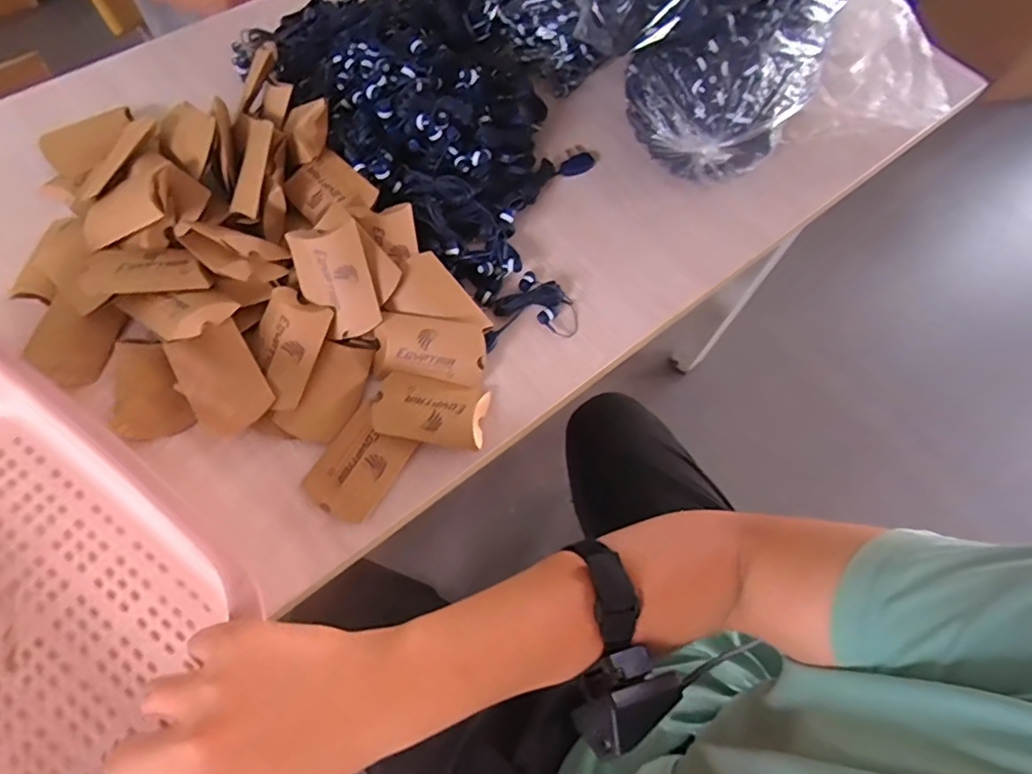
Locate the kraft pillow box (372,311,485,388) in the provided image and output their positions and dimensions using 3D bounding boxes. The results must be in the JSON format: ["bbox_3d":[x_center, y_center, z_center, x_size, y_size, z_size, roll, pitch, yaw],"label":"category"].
[{"bbox_3d":[-0.072,-0.031,0.481,0.088,0.009,0.053,5,96,1],"label":"kraft pillow box"}]

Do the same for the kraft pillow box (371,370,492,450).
[{"bbox_3d":[-0.067,0.018,0.461,0.086,0.014,0.055,12,66,2],"label":"kraft pillow box"}]

